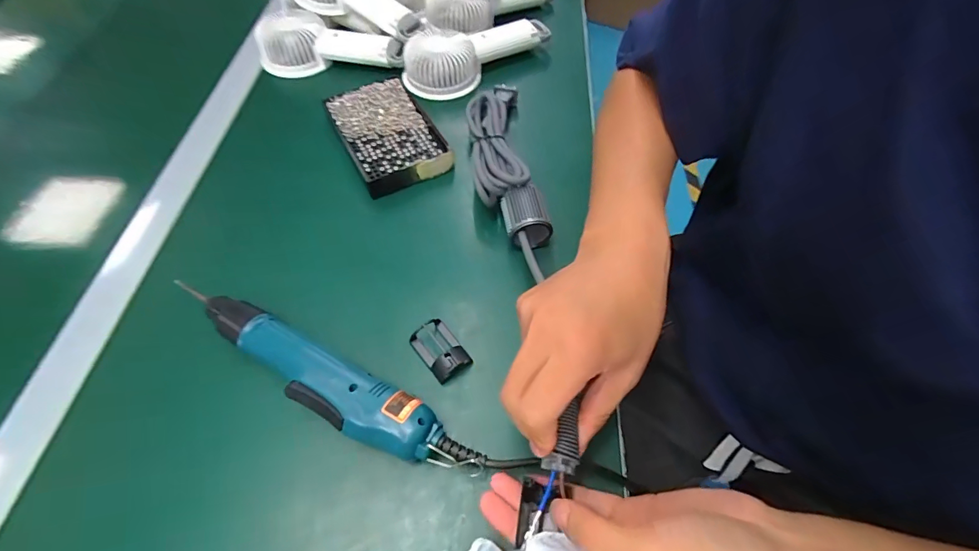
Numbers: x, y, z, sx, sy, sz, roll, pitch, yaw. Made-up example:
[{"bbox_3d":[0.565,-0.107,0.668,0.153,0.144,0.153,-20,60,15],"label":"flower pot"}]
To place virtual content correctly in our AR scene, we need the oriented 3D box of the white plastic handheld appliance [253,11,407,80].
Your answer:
[{"bbox_3d":[-0.188,-0.280,0.524,0.164,0.054,0.065,-2,58,-1],"label":"white plastic handheld appliance"}]

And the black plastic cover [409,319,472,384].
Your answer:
[{"bbox_3d":[-0.038,0.056,0.331,0.029,0.016,0.047,-33,64,-19],"label":"black plastic cover"}]

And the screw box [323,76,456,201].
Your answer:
[{"bbox_3d":[-0.105,-0.148,0.450,0.091,0.026,0.132,-25,61,-15],"label":"screw box"}]

